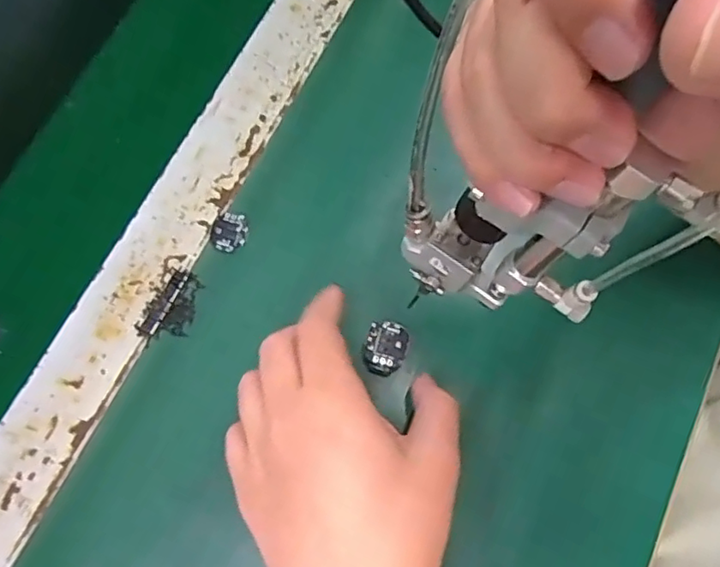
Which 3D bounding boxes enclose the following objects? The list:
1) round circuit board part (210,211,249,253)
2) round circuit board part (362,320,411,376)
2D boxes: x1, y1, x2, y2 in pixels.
[{"bbox_3d":[-0.079,-0.032,0.360,0.022,0.004,0.025,21,74,7],"label":"round circuit board part"},{"bbox_3d":[0.014,0.036,0.335,0.024,0.004,0.030,22,74,7],"label":"round circuit board part"}]

